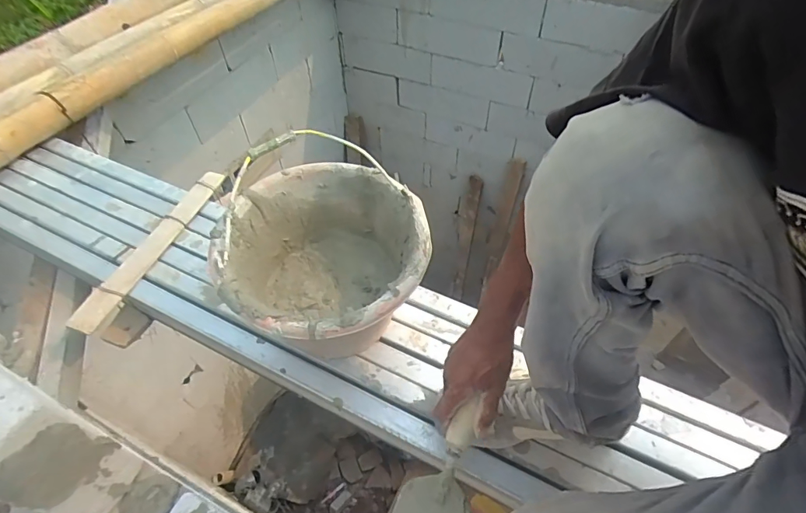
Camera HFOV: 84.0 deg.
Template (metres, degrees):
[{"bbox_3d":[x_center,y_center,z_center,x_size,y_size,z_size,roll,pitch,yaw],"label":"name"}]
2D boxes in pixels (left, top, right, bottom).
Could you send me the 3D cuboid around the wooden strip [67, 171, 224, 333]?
[{"bbox_3d":[-0.456,-0.025,0.819,0.052,0.018,0.374,22,59,8],"label":"wooden strip"}]

